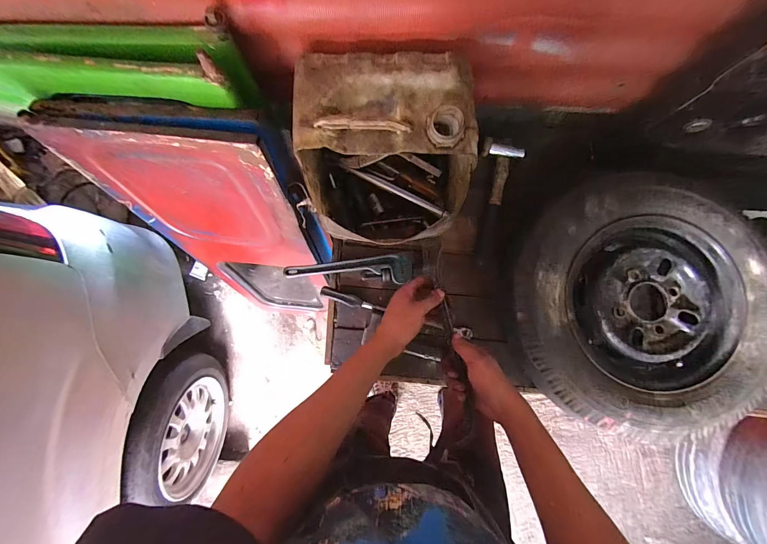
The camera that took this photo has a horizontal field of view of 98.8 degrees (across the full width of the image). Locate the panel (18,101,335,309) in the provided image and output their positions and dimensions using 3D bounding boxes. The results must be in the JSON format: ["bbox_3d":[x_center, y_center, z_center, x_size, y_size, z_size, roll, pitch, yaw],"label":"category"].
[{"bbox_3d":[-0.342,-0.060,0.885,0.363,0.892,0.078,5,67,1],"label":"panel"}]

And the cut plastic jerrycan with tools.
[{"bbox_3d":[0.005,-0.198,0.626,0.290,0.297,0.225,-2,82,0],"label":"cut plastic jerrycan with tools"}]

